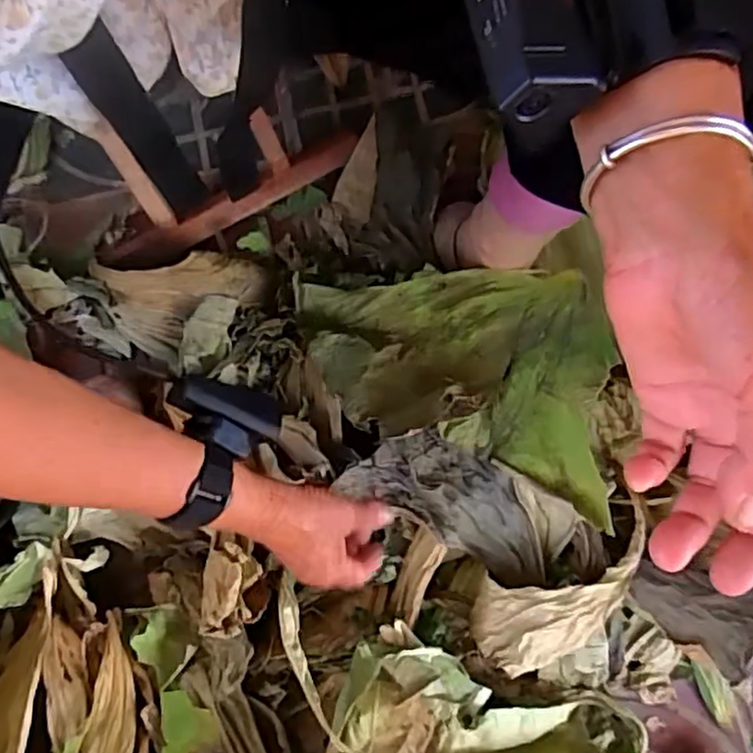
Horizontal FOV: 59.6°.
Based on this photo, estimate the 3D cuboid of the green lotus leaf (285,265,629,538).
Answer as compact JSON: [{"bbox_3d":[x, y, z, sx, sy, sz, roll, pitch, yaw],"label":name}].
[{"bbox_3d":[0.055,-0.016,0.575,0.275,0.106,0.198,12,78,4],"label":"green lotus leaf"}]

